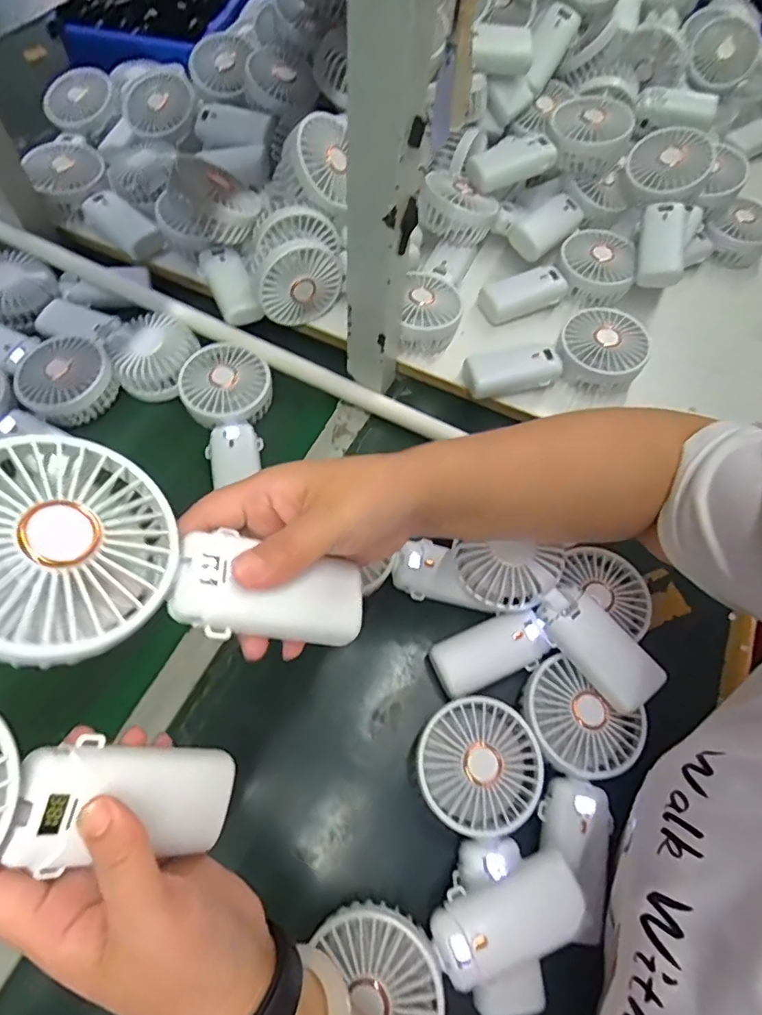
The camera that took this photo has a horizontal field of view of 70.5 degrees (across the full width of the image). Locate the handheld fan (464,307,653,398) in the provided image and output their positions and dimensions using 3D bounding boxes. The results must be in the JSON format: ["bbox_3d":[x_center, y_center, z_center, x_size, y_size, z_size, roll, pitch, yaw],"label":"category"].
[{"bbox_3d":[0.177,-0.149,0.553,0.184,0.054,0.081,-11,66,-7],"label":"handheld fan"}]

